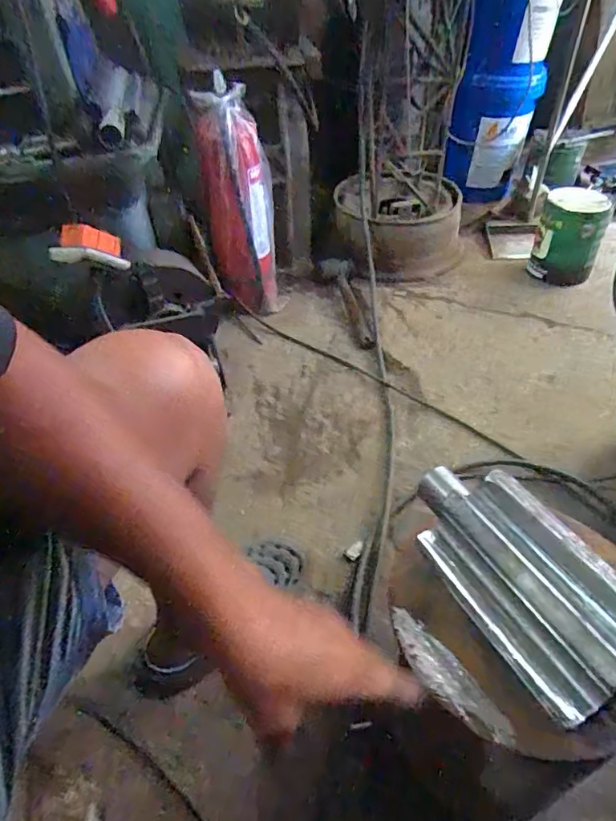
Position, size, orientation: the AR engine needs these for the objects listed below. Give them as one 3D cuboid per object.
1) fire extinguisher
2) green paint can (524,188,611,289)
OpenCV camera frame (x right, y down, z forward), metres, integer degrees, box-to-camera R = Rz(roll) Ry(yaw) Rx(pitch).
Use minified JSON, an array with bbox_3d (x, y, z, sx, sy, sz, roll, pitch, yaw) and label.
[{"bbox_3d":[-0.162,-0.468,1.237,0.155,0.481,0.138,-6,44,-1],"label":"fire extinguisher"},{"bbox_3d":[0.695,-0.468,1.395,0.154,0.204,0.149,16,48,19],"label":"green paint can"}]

